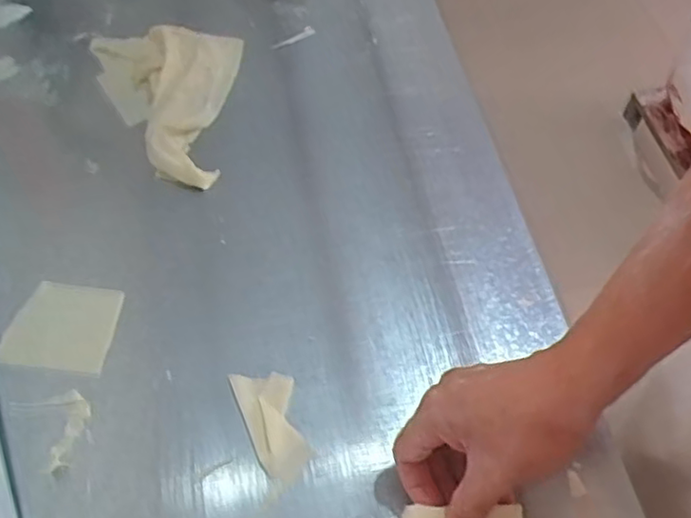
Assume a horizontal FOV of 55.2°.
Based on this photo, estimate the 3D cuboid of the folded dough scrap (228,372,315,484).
[{"bbox_3d":[-0.053,0.121,0.491,0.042,0.004,0.088,-19,60,-13],"label":"folded dough scrap"}]

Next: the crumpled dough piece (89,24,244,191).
[{"bbox_3d":[-0.190,-0.161,0.656,0.146,0.025,0.194,3,57,0],"label":"crumpled dough piece"}]

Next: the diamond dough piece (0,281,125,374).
[{"bbox_3d":[-0.229,0.054,0.535,0.084,0.004,0.076,7,57,2],"label":"diamond dough piece"}]

